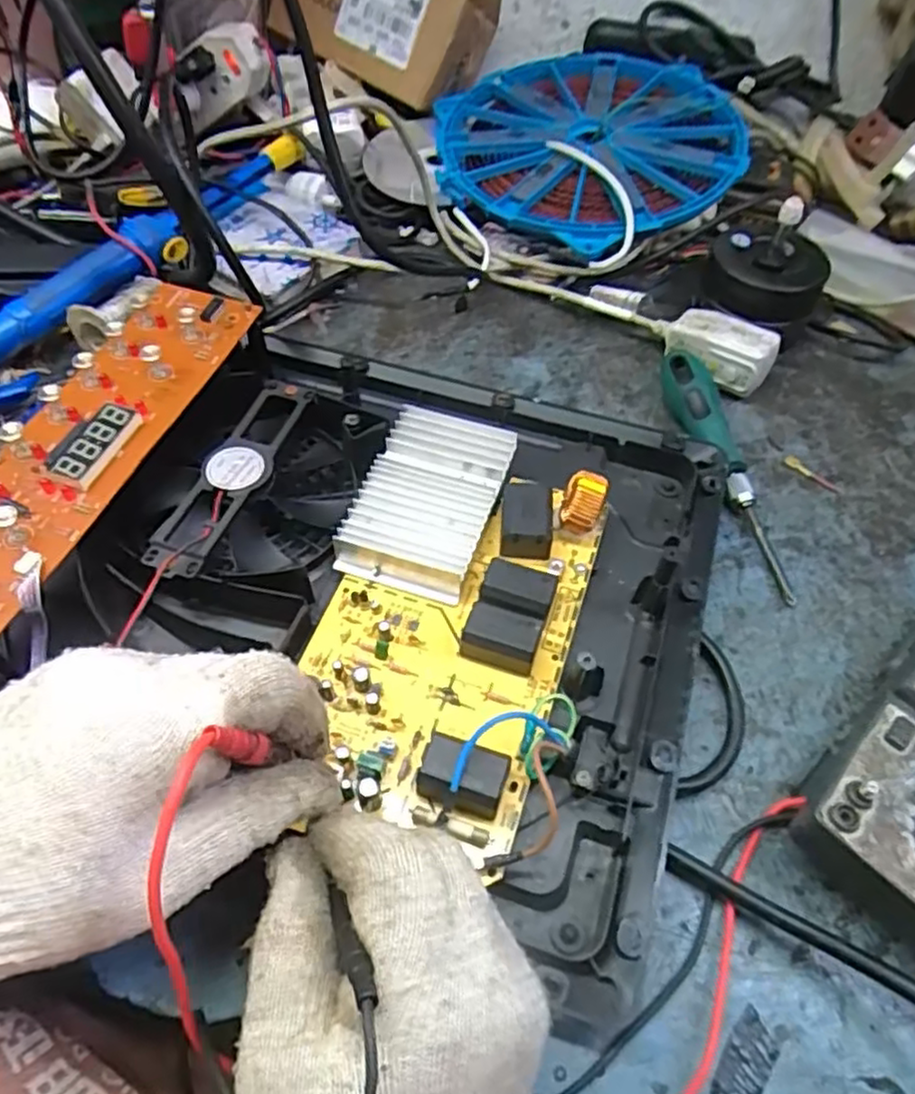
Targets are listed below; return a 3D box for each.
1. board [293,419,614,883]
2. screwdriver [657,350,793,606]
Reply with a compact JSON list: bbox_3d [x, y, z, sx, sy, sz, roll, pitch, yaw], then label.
[{"bbox_3d":[-0.001,0.024,0.356,0.124,0.034,0.217,11,54,6],"label":"board"},{"bbox_3d":[0.160,-0.051,0.439,0.027,0.032,0.180,-6,55,-7],"label":"screwdriver"}]

